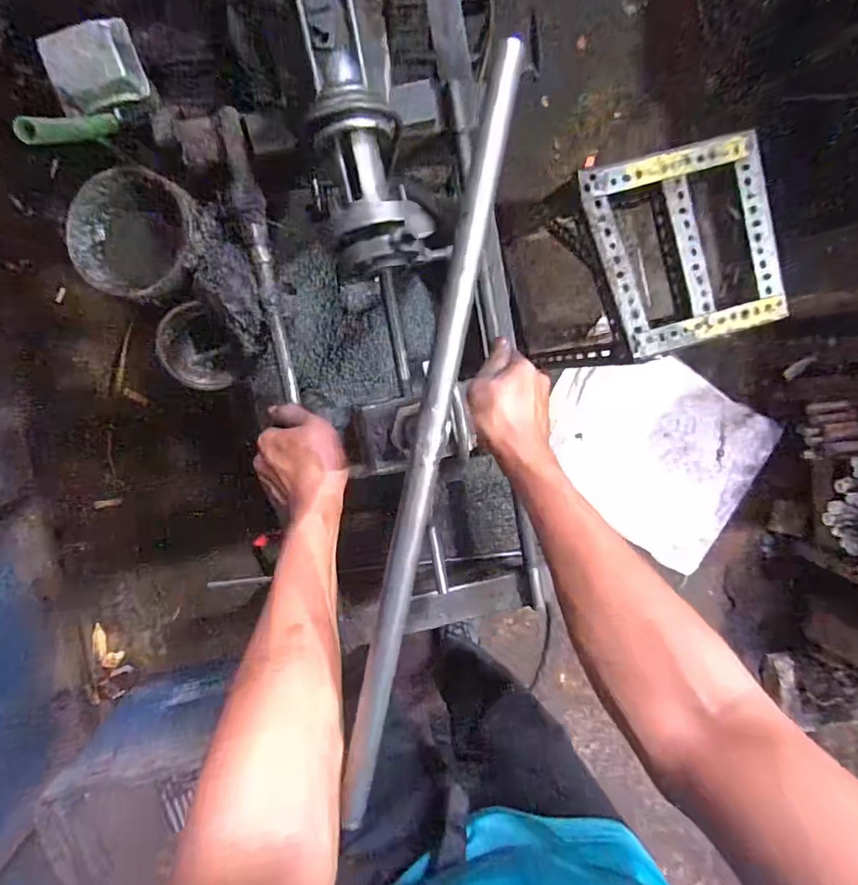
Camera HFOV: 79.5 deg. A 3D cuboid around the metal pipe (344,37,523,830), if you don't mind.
[{"bbox_3d":[0.000,-0.002,0.310,0.019,0.020,0.462,12,94,-8],"label":"metal pipe"}]

